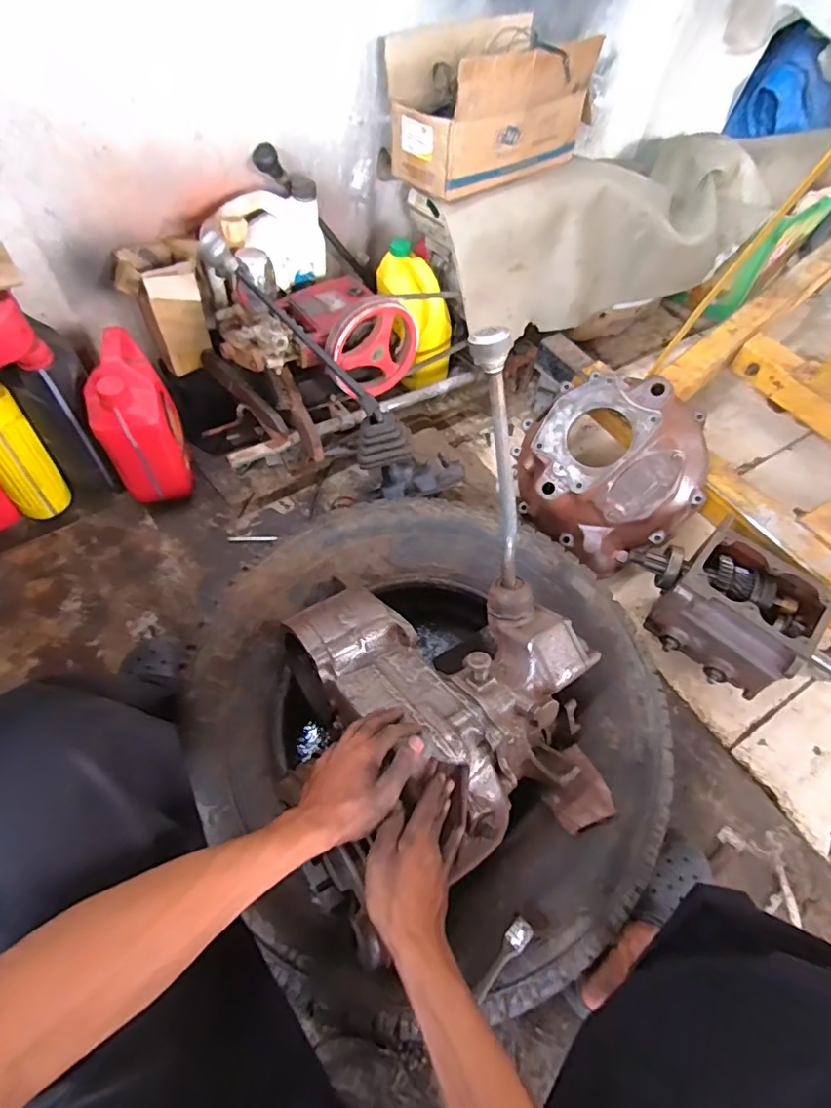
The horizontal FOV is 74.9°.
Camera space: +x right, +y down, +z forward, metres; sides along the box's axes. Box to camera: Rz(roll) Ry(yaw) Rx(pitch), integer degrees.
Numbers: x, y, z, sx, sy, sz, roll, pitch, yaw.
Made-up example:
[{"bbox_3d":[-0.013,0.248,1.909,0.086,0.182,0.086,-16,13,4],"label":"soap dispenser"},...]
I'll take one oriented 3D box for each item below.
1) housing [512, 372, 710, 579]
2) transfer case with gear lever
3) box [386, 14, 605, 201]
[{"bbox_3d":[0.367,-0.158,1.026,0.325,0.333,0.182,40,21,-20],"label":"housing"},{"bbox_3d":[0.077,0.108,0.584,0.283,0.409,0.416,-32,68,-19],"label":"transfer case with gear lever"},{"bbox_3d":[0.135,-0.827,0.996,0.357,0.195,0.229,-36,69,-22],"label":"box"}]

